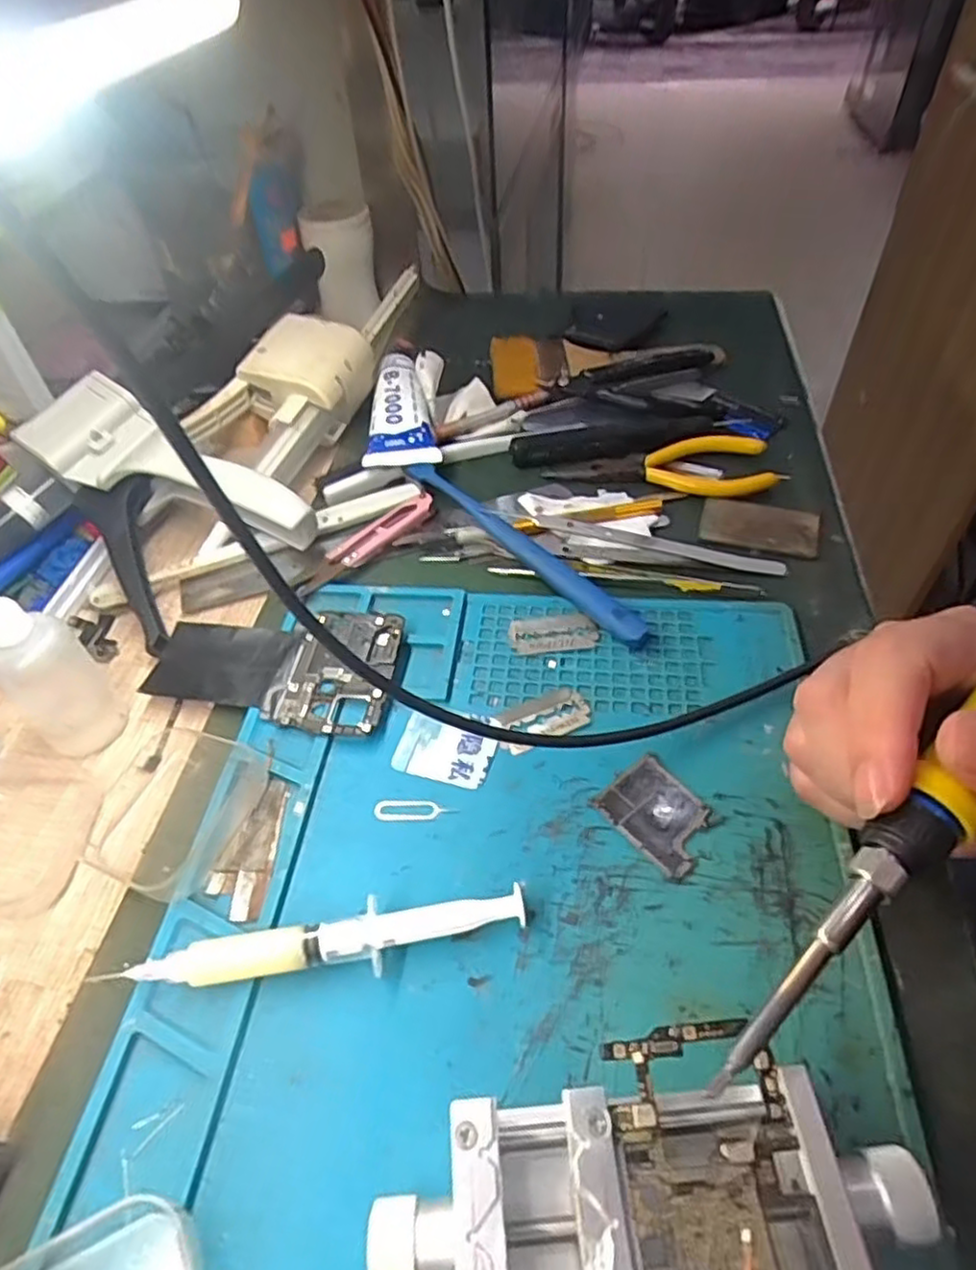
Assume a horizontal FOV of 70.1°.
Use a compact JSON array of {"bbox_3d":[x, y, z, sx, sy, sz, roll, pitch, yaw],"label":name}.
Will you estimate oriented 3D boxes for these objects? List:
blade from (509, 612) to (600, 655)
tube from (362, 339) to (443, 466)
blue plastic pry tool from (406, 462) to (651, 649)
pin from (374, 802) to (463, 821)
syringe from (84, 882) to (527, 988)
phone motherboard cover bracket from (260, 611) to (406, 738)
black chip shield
[{"bbox_3d":[0.032,-0.001,0.334,0.041,0.004,0.022,-4,49,-1],"label":"blade"},{"bbox_3d":[-0.054,-0.147,0.452,0.042,0.024,0.126,-4,49,-1],"label":"tube"},{"bbox_3d":[0.015,-0.047,0.367,0.015,0.013,0.175,-34,56,-25],"label":"blue plastic pry tool"},{"bbox_3d":[-0.029,0.070,0.278,0.033,0.004,0.008,-1,54,3],"label":"pin"},{"bbox_3d":[-0.055,0.106,0.238,0.136,0.014,0.017,-9,49,-6],"label":"syringe"},{"bbox_3d":[-0.069,0.016,0.322,0.053,0.007,0.067,8,50,9],"label":"phone motherboard cover bracket"},{"bbox_3d":[0.066,0.069,0.269,0.031,0.004,0.041,-33,56,-24],"label":"black chip shield"}]

